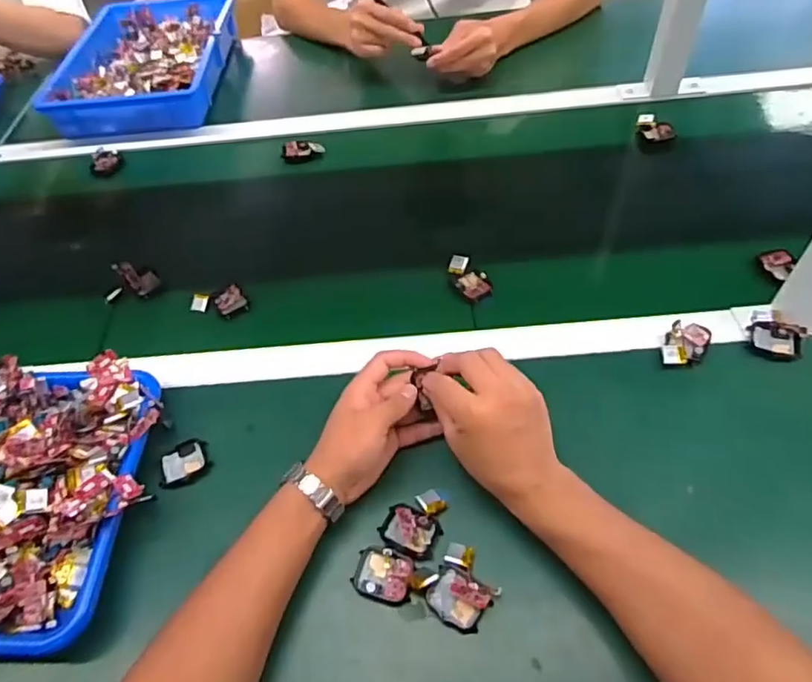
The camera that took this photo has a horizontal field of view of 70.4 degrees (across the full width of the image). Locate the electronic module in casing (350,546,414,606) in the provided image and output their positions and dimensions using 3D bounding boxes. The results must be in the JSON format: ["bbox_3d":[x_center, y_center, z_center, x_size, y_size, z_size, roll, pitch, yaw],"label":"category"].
[{"bbox_3d":[-0.018,0.189,0.464,0.047,0.007,0.039,11,55,13],"label":"electronic module in casing"}]

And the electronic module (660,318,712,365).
[{"bbox_3d":[0.274,0.004,0.564,0.038,0.012,0.051,21,58,20],"label":"electronic module"}]

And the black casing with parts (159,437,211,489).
[{"bbox_3d":[-0.207,0.113,0.538,0.045,0.009,0.041,-14,57,-20],"label":"black casing with parts"}]

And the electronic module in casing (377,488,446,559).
[{"bbox_3d":[0.008,0.151,0.487,0.047,0.018,0.056,19,58,18],"label":"electronic module in casing"}]

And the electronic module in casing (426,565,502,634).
[{"bbox_3d":[0.042,0.201,0.449,0.047,0.018,0.038,26,60,22],"label":"electronic module in casing"}]

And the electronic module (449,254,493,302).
[{"bbox_3d":[0.073,-0.072,0.645,0.034,0.018,0.063,-21,54,-10],"label":"electronic module"}]

